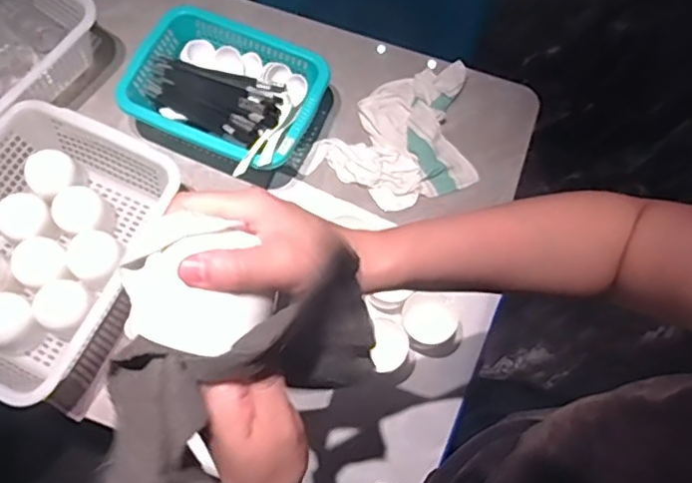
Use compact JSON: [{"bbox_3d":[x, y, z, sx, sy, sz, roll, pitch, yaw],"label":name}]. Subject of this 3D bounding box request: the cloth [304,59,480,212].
[{"bbox_3d":[0.086,-0.159,0.916,0.270,0.030,0.202,-20,72,-9],"label":"cloth"}]

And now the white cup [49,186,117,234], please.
[{"bbox_3d":[-0.367,-0.032,0.856,0.070,0.065,0.077,1,70,-2],"label":"white cup"}]

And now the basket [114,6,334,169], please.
[{"bbox_3d":[-0.183,-0.214,0.896,0.286,0.086,0.206,21,71,5],"label":"basket"}]

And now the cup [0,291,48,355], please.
[{"bbox_3d":[-0.431,0.106,0.776,0.067,0.057,0.062,1,70,-2],"label":"cup"}]

